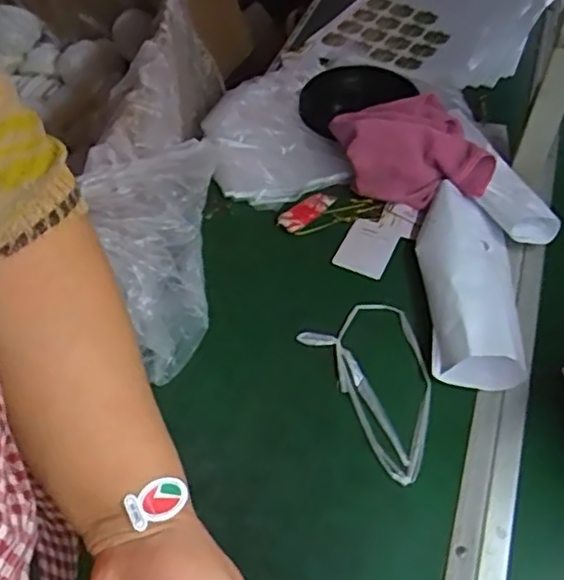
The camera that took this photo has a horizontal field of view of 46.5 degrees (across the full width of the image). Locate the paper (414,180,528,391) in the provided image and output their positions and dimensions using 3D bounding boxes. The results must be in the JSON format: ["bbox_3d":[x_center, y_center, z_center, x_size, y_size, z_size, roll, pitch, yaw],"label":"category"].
[{"bbox_3d":[0.170,-0.013,0.602,0.081,0.052,0.226,4,50,2],"label":"paper"}]

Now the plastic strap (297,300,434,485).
[{"bbox_3d":[0.092,0.077,0.557,0.096,0.007,0.160,-22,54,-19],"label":"plastic strap"}]

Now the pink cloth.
[{"bbox_3d":[0.138,-0.147,0.692,0.139,0.054,0.156,-13,52,-12],"label":"pink cloth"}]

